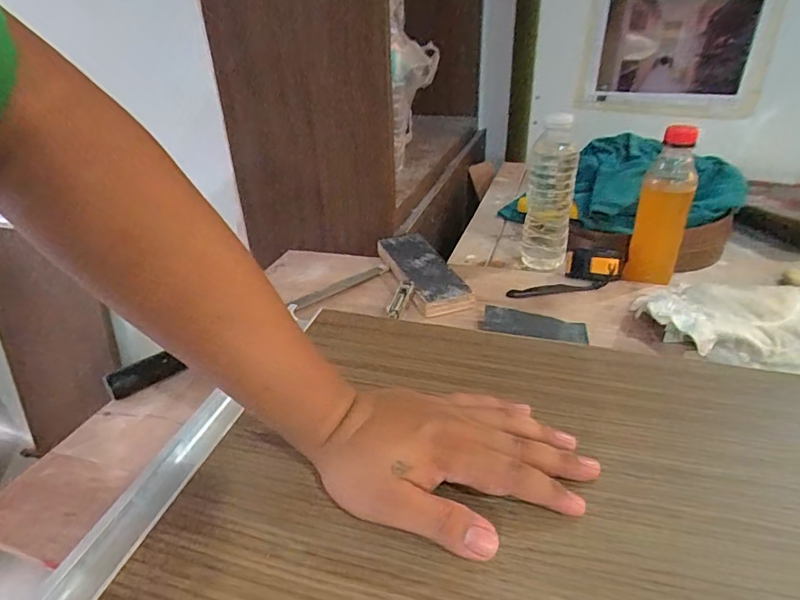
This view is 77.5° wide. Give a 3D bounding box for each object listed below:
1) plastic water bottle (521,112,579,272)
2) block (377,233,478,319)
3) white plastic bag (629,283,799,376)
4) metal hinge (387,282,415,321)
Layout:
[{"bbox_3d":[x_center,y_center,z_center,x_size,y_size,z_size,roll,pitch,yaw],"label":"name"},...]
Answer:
[{"bbox_3d":[0.181,-0.129,0.616,0.051,0.157,0.058,1,30,5],"label":"plastic water bottle"},{"bbox_3d":[0.023,-0.036,0.598,0.061,0.028,0.172,-11,31,-14],"label":"block"},{"bbox_3d":[0.322,0.017,0.456,0.189,0.045,0.107,3,31,9],"label":"white plastic bag"},{"bbox_3d":[0.001,0.000,0.527,0.017,0.010,0.052,11,52,24],"label":"metal hinge"}]

